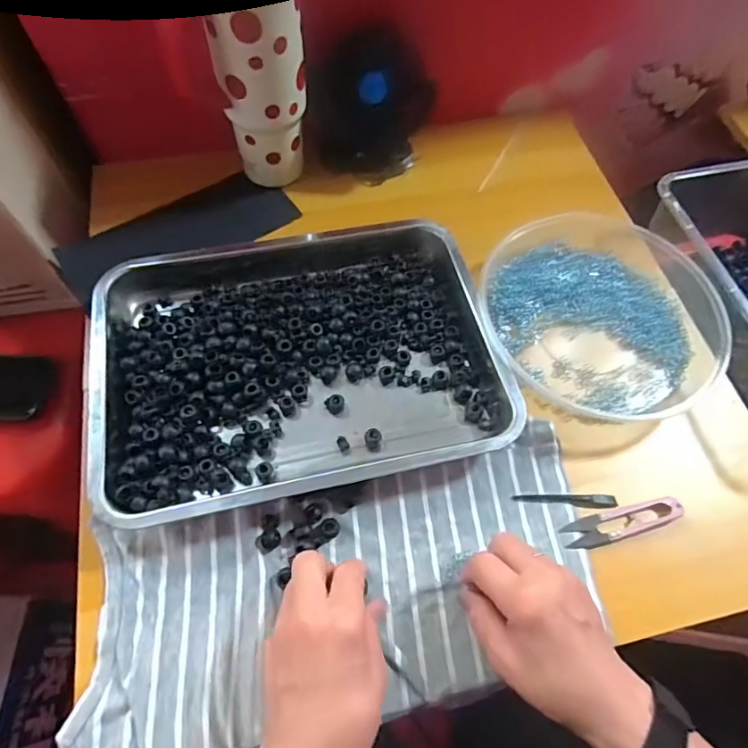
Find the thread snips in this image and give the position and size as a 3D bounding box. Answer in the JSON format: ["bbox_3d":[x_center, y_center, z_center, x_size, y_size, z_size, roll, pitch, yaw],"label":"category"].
[{"bbox_3d":[0.205,0.122,0.418,0.098,0.013,0.025,-12,66,-9],"label":"thread snips"}]

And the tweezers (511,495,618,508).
[{"bbox_3d":[0.162,0.107,0.428,0.088,0.004,0.011,0,65,-3],"label":"tweezers"}]

